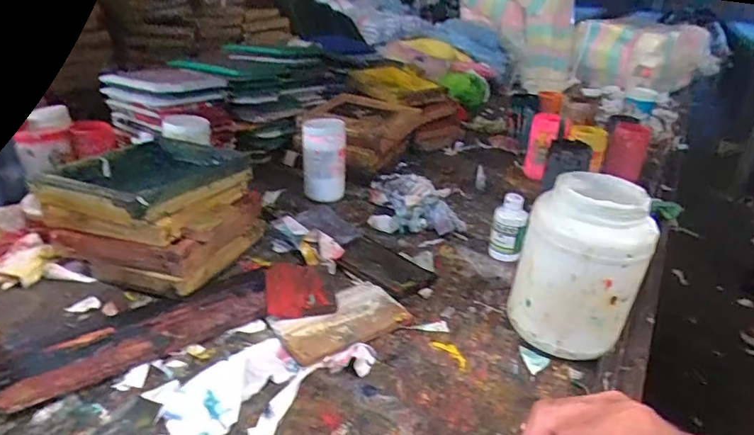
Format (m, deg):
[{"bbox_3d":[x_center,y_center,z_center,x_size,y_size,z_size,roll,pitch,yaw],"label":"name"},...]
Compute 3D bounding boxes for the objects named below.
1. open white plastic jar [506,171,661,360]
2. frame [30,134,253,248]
[{"bbox_3d":[0.288,0.073,0.702,0.153,0.244,0.131,14,28,21],"label":"open white plastic jar"},{"bbox_3d":[-0.397,-0.054,0.852,0.280,0.089,0.239,13,28,17],"label":"frame"}]

